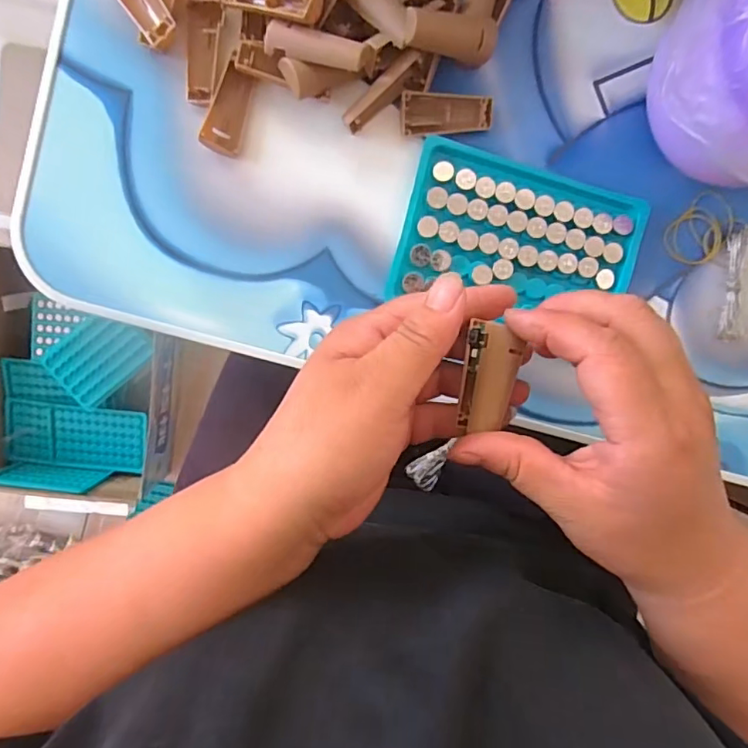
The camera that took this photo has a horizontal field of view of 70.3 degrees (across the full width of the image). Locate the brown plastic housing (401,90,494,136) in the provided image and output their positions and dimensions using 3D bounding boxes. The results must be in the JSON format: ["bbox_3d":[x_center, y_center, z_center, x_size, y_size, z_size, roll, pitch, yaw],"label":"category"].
[{"bbox_3d":[0.039,-0.140,0.285,0.050,0.004,0.020,-6,115,-7],"label":"brown plastic housing"}]

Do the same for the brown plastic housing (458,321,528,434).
[{"bbox_3d":[0.052,0.002,0.233,0.021,0.017,0.046,7,94,-6],"label":"brown plastic housing"}]

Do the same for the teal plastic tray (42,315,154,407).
[{"bbox_3d":[-0.365,-0.025,0.706,0.122,0.012,0.088,-41,97,1],"label":"teal plastic tray"}]

